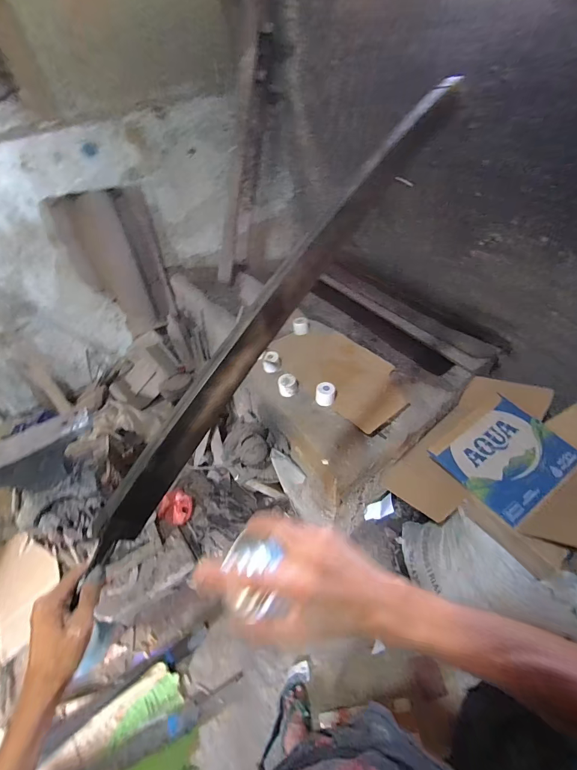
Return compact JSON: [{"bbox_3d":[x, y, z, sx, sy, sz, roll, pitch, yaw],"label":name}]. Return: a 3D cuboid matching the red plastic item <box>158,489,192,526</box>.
[{"bbox_3d":[-0.507,0.553,1.525,0.124,0.080,0.125,-3,48,3],"label":"red plastic item"}]

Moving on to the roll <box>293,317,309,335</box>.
[{"bbox_3d":[0.055,-0.258,1.493,0.069,0.059,0.057,-1,48,4],"label":"roll"}]

